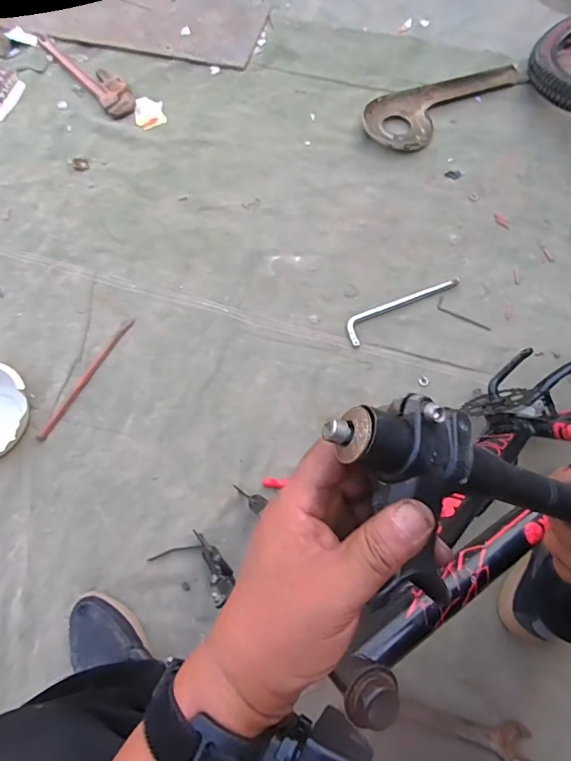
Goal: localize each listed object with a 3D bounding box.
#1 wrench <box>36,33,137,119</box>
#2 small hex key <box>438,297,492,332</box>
[{"bbox_3d":[-0.504,-0.797,1.138,0.082,0.027,0.369,-38,75,-12],"label":"wrench"},{"bbox_3d":[0.352,-0.129,0.879,0.111,0.010,0.024,31,73,10],"label":"small hex key"}]

